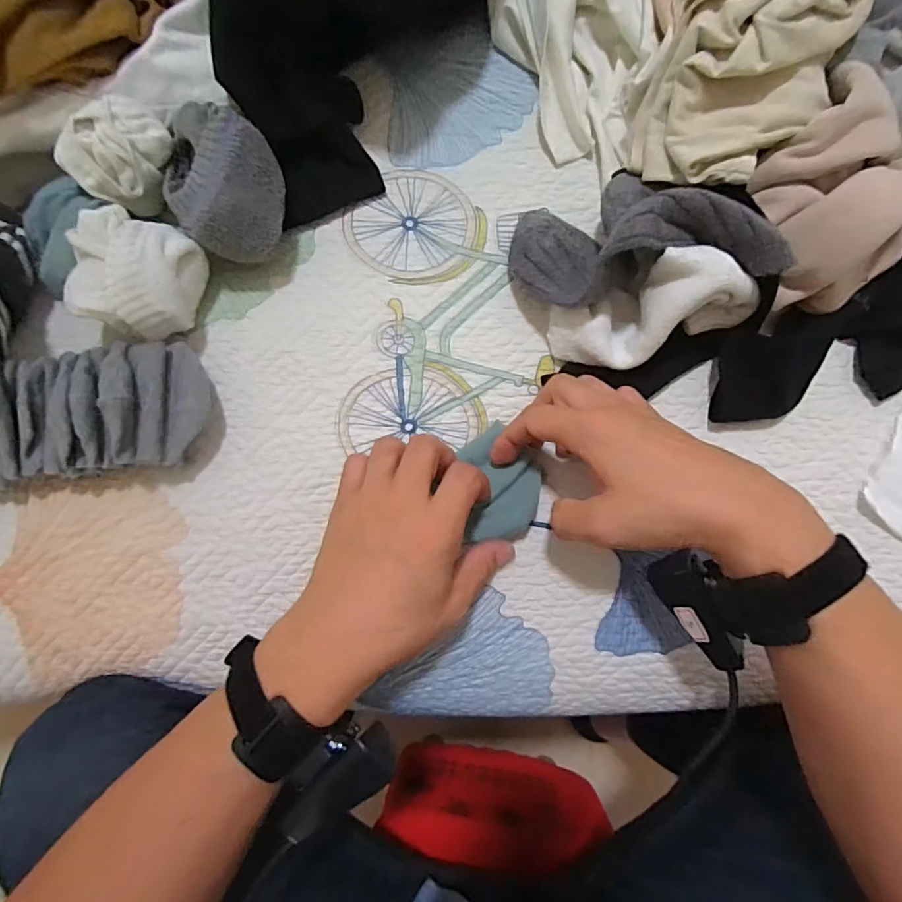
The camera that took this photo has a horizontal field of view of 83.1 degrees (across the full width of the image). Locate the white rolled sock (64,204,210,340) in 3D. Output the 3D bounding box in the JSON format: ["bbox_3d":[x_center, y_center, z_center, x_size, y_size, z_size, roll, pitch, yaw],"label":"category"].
[{"bbox_3d":[-0.227,-0.126,0.363,0.077,0.048,0.082,14,84,2],"label":"white rolled sock"}]

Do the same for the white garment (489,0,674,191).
[{"bbox_3d":[0.092,-0.316,0.389,0.120,0.073,0.184,0,84,1],"label":"white garment"}]

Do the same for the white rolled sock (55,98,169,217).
[{"bbox_3d":[-0.237,-0.212,0.369,0.052,0.047,0.073,44,86,5],"label":"white rolled sock"}]

